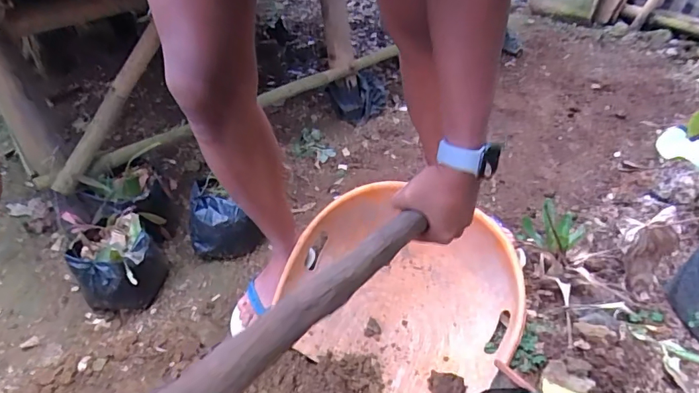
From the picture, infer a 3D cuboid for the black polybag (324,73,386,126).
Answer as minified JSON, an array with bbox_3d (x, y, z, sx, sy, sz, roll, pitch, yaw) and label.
[{"bbox_3d":[0.023,-0.302,1.421,0.183,0.133,0.106,-5,43,0],"label":"black polybag"}]

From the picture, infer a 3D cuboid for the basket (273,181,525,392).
[{"bbox_3d":[0.095,0.174,0.863,0.428,0.150,0.368,16,47,20],"label":"basket"}]

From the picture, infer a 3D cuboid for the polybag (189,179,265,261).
[{"bbox_3d":[-0.272,0.063,0.984,0.142,0.134,0.113,11,46,16],"label":"polybag"}]

